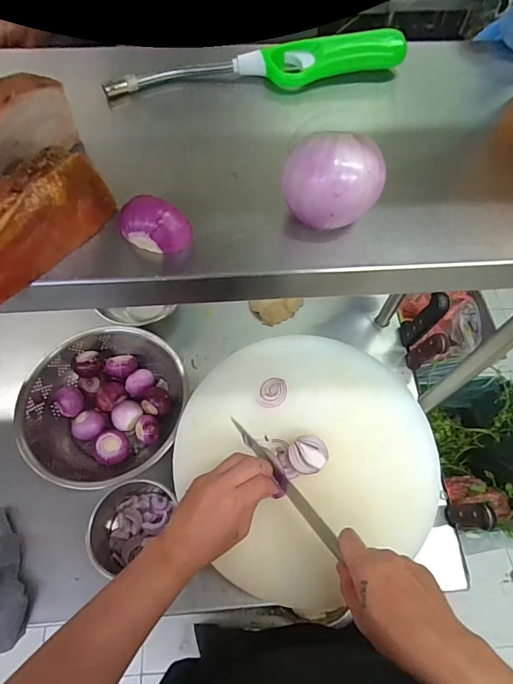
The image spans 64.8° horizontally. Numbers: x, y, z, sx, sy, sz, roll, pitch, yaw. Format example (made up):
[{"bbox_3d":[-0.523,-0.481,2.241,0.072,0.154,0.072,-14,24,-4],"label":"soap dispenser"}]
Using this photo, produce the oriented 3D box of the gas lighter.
[{"bbox_3d":[0.001,-0.223,0.324,0.238,0.028,0.023,-9,63,-6],"label":"gas lighter"}]

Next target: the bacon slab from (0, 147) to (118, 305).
[{"bbox_3d":[-0.131,-0.070,0.235,0.029,0.042,0.096,36,67,16],"label":"bacon slab"}]

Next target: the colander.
[{"bbox_3d":[-0.237,0.095,0.643,0.243,0.112,0.238,1,63,-1],"label":"colander"}]

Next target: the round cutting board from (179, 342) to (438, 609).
[{"bbox_3d":[0.068,0.145,0.558,0.328,0.036,0.336,1,63,-1],"label":"round cutting board"}]

